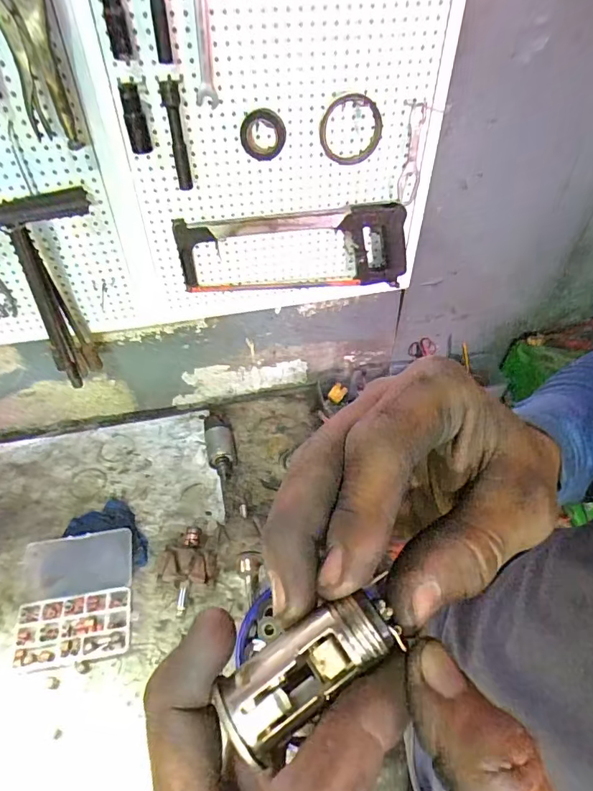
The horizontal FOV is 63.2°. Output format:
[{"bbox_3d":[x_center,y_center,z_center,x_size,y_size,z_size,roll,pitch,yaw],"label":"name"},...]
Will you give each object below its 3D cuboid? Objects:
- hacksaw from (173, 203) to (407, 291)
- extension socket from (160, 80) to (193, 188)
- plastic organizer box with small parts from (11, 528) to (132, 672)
[{"bbox_3d":[0.008,-0.252,0.846,0.414,0.150,0.036,-9,47,-8],"label":"hacksaw"},{"bbox_3d":[-0.165,-0.355,0.668,0.023,0.140,0.017,-10,47,-10],"label":"extension socket"},{"bbox_3d":[-0.367,0.329,0.793,0.178,0.032,0.200,-7,47,-7],"label":"plastic organizer box with small parts"}]

